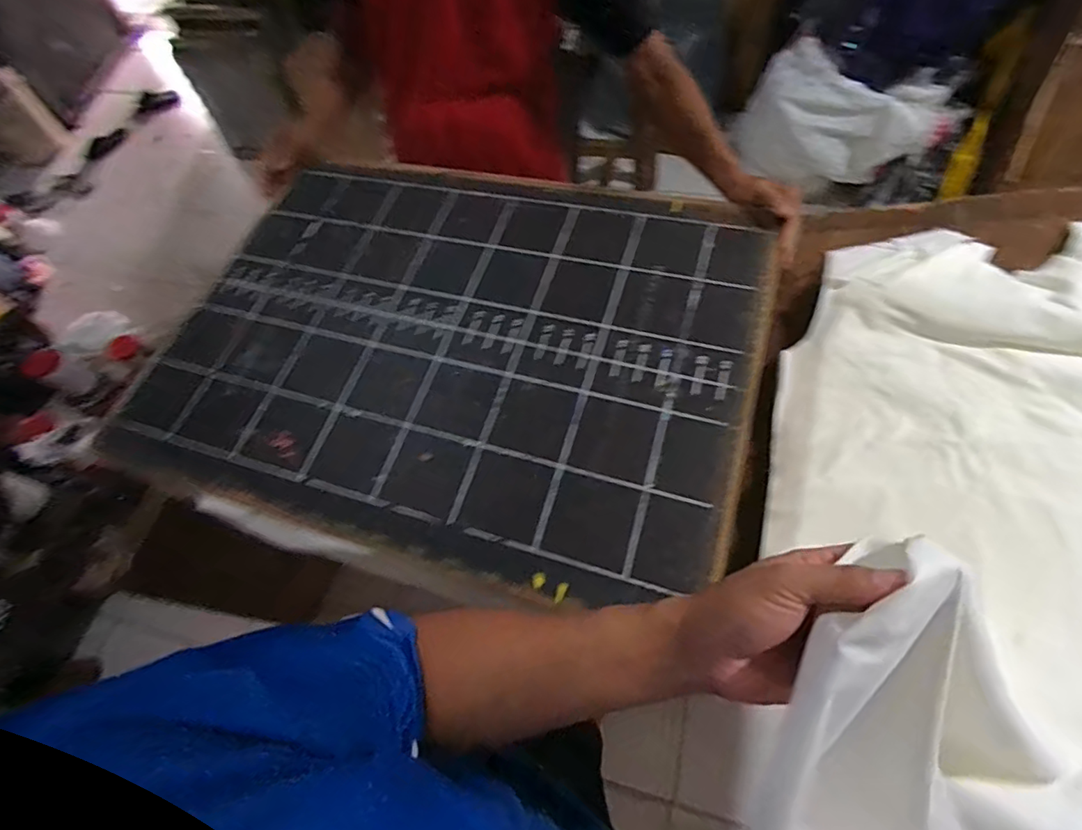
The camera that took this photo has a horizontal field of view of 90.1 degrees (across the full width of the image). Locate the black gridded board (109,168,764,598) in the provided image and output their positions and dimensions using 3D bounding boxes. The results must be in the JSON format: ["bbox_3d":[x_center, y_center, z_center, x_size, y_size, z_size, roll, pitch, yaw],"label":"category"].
[{"bbox_3d":[-0.120,-0.097,0.725,0.788,0.051,0.566,13,66,13],"label":"black gridded board"}]

